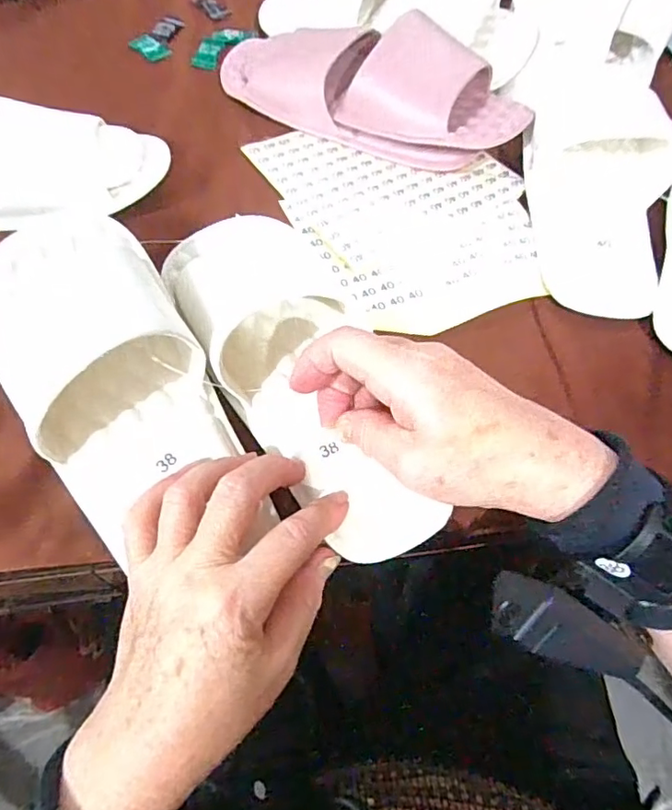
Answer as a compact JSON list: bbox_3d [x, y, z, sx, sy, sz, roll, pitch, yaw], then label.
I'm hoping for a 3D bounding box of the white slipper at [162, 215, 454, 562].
[{"bbox_3d":[-0.024,-0.023,0.308,0.092,0.047,0.232,-20,67,-16],"label":"white slipper"}]

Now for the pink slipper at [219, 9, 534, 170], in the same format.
[{"bbox_3d":[0.026,-0.265,0.436,0.253,0.066,0.092,23,60,10],"label":"pink slipper"}]

